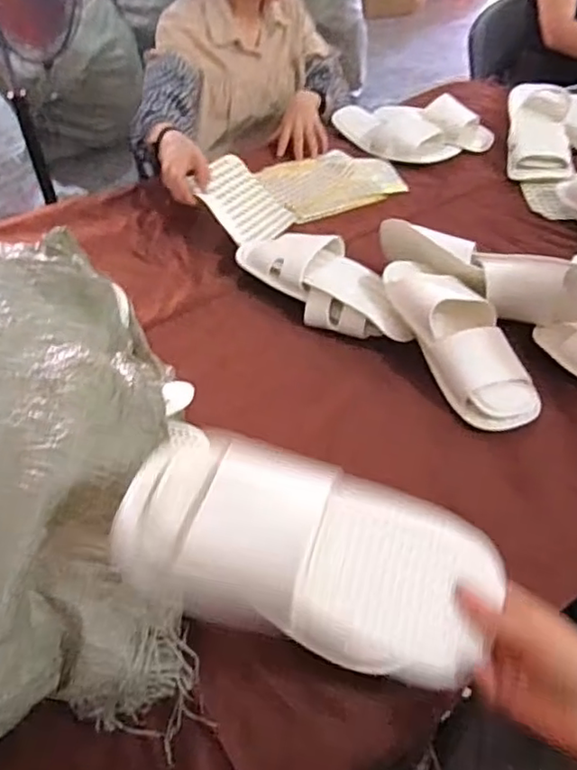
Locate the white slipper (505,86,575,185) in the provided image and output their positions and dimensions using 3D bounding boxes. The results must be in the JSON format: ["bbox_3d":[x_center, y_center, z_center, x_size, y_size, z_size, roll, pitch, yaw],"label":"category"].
[{"bbox_3d":[0.478,-0.480,1.173,0.117,0.048,0.286,8,63,10],"label":"white slipper"}]

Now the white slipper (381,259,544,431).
[{"bbox_3d":[0.210,-0.064,0.764,0.100,0.072,0.261,-16,47,-14],"label":"white slipper"}]

